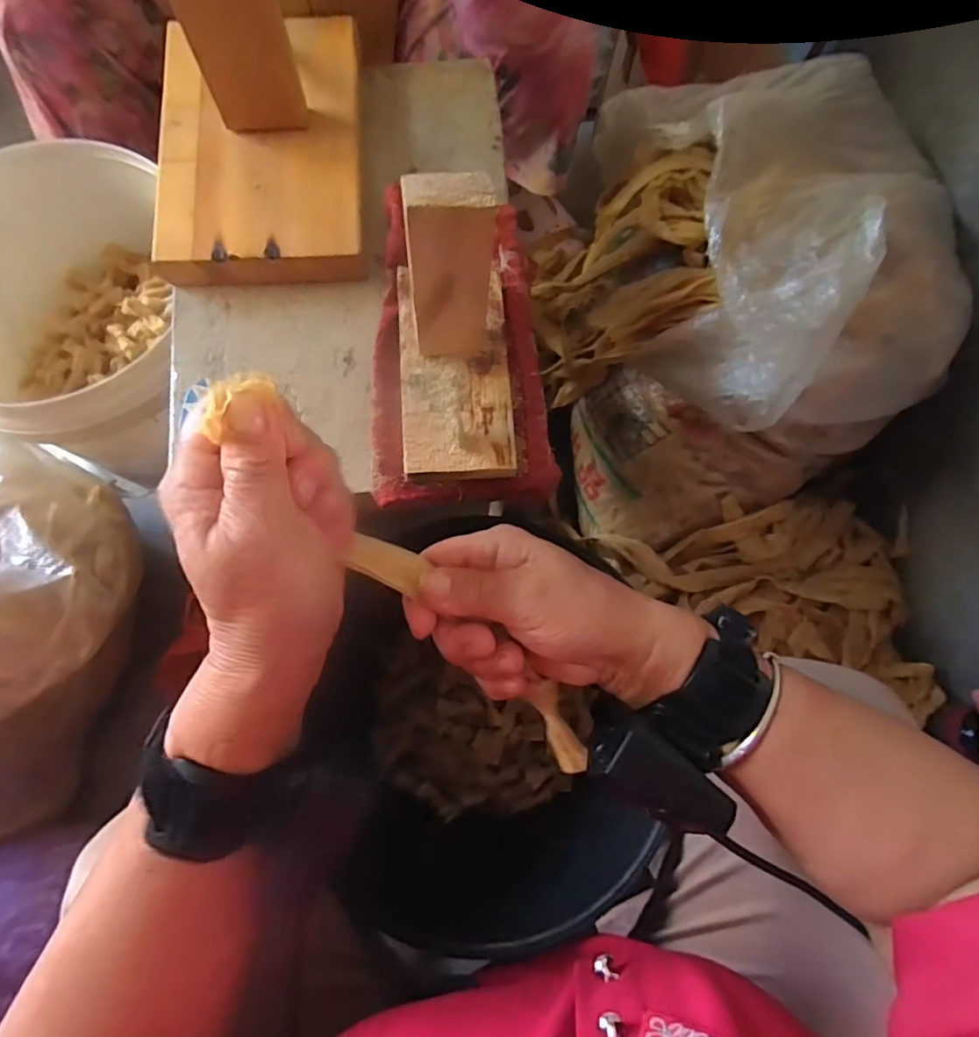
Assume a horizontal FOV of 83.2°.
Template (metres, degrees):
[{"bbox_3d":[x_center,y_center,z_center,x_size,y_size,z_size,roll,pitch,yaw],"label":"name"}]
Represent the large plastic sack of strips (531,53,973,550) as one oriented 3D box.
[{"bbox_3d":[0.240,-0.217,0.579,0.308,0.292,0.393,-15,76,-5],"label":"large plastic sack of strips"}]

